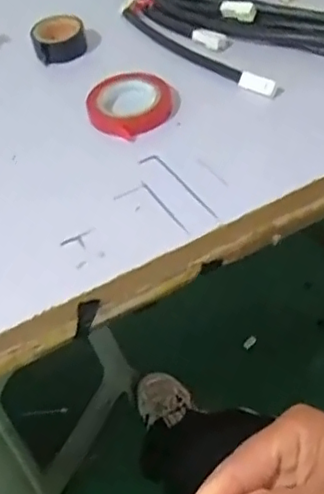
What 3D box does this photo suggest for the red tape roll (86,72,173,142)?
[{"bbox_3d":[-0.022,-0.100,0.415,0.050,0.015,0.059,35,62,29],"label":"red tape roll"}]

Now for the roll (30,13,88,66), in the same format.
[{"bbox_3d":[-0.081,-0.165,0.471,0.040,0.018,0.044,-3,50,4],"label":"roll"}]

